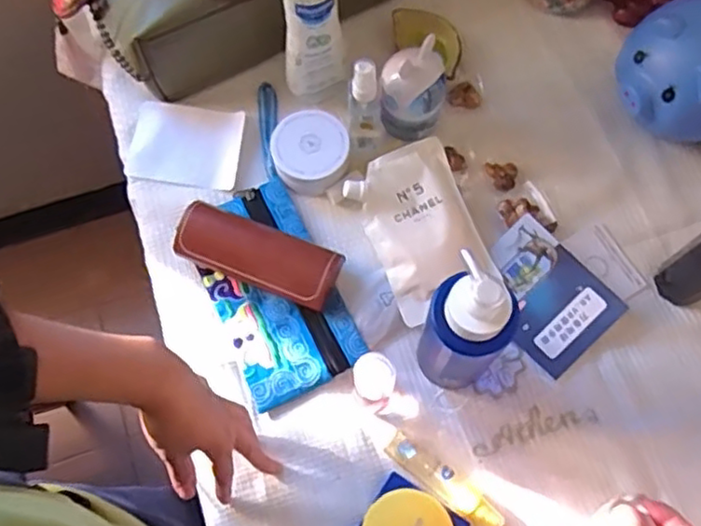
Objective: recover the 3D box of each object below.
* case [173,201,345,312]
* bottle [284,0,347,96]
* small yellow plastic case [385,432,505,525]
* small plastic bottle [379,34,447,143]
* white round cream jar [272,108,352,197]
[{"bbox_3d":[-0.090,-0.007,0.651,0.156,0.036,0.057,22,73,8],"label":"case"},{"bbox_3d":[-0.037,-0.229,0.621,0.056,0.183,0.046,-9,72,-3],"label":"bottle"},{"bbox_3d":[0.082,0.192,0.591,0.114,0.023,0.026,38,76,12],"label":"small yellow plastic case"},{"bbox_3d":[0.061,-0.167,0.661,0.063,0.089,0.058,1,72,1],"label":"small plastic bottle"},{"bbox_3d":[-0.040,-0.113,0.679,0.073,0.038,0.075,0,72,0],"label":"white round cream jar"}]

